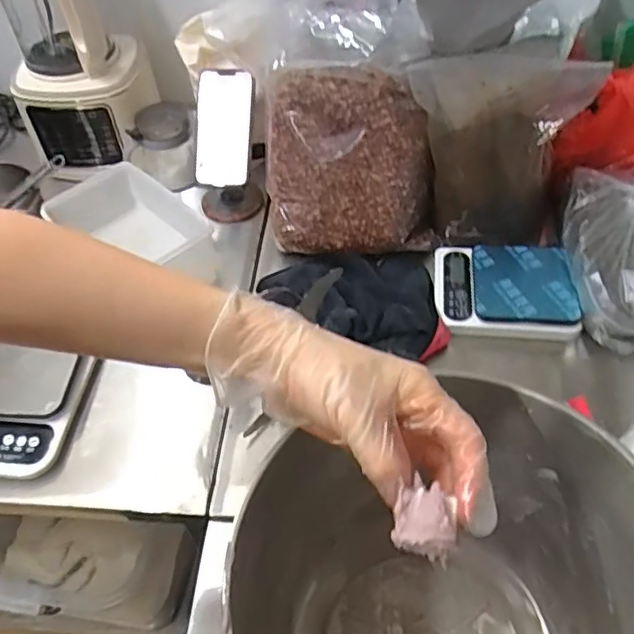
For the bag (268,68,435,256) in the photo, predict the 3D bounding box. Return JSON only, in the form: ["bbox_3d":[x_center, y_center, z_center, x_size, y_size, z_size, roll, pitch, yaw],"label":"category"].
[{"bbox_3d":[0.041,-0.195,0.783,0.206,0.227,0.064,1,23,11],"label":"bag"}]

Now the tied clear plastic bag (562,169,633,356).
[{"bbox_3d":[0.385,-0.082,0.739,0.150,0.086,0.225,0,53,5],"label":"tied clear plastic bag"}]

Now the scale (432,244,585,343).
[{"bbox_3d":[0.237,-0.039,0.773,0.168,0.028,0.134,3,53,7],"label":"scale"}]

